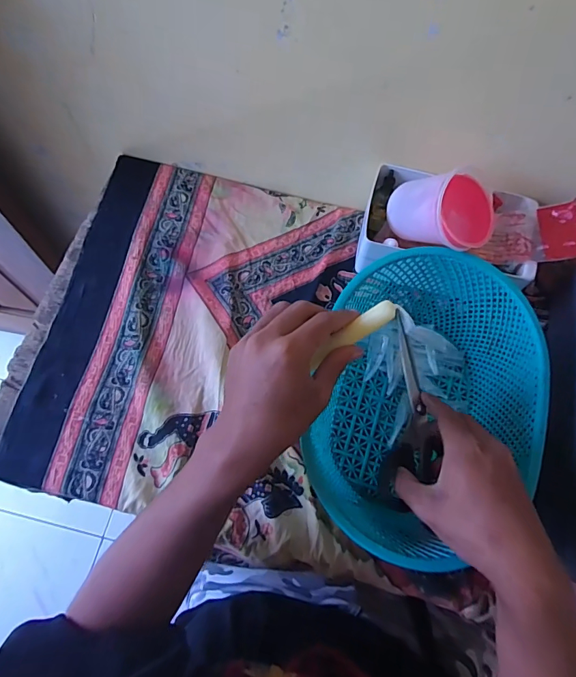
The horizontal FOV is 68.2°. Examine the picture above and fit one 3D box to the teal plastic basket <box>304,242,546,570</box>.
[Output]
[{"bbox_3d":[0.143,0.066,0.449,0.214,0.095,0.303,15,70,4],"label":"teal plastic basket"}]

